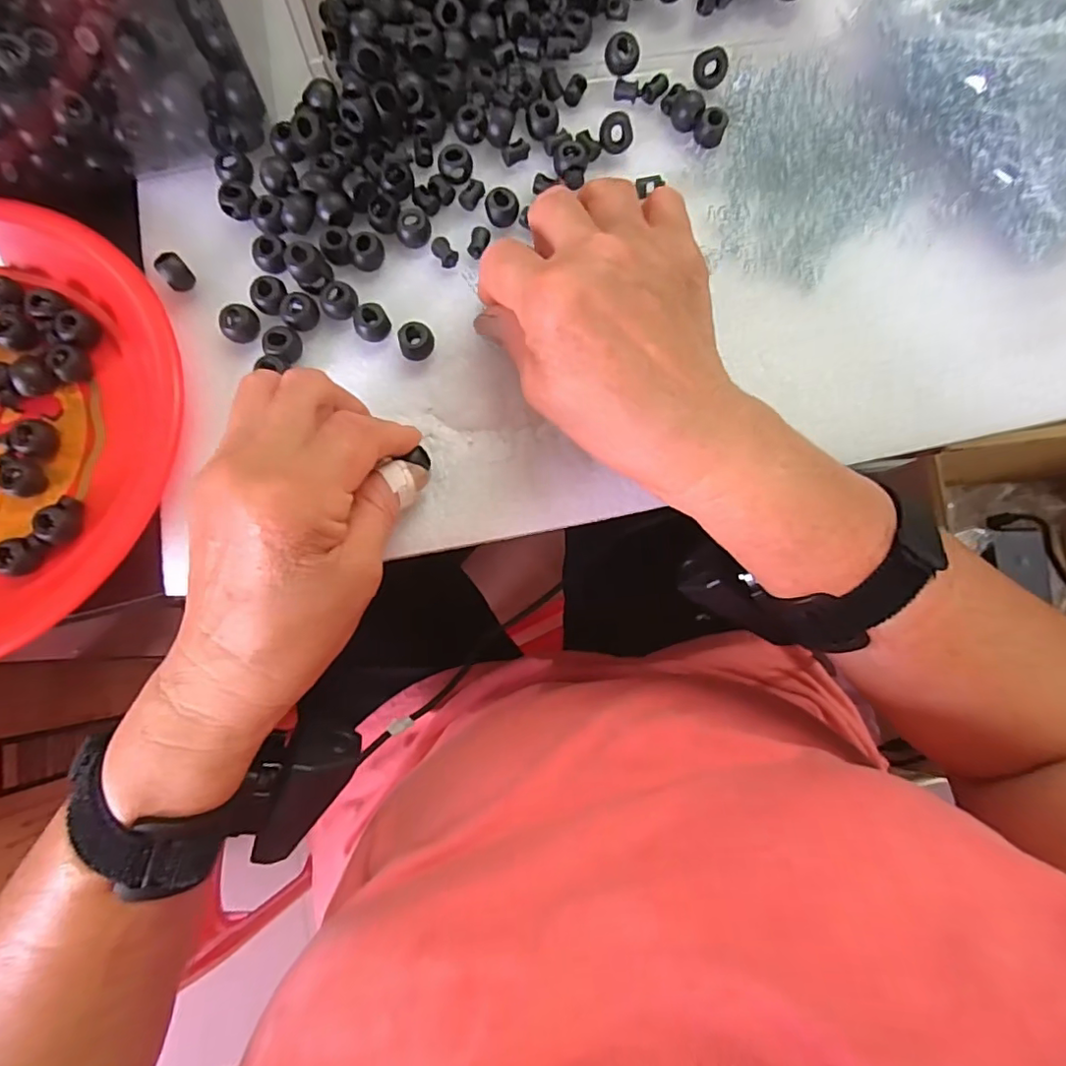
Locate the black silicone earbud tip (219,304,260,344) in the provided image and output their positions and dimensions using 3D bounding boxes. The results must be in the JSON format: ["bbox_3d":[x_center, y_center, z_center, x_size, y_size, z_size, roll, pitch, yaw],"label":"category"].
[{"bbox_3d":[-0.143,-0.102,0.272,0.013,0.016,0.018,43,82,6],"label":"black silicone earbud tip"}]

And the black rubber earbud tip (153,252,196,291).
[{"bbox_3d":[-0.177,-0.129,0.277,0.012,0.015,0.015,-38,83,-7],"label":"black rubber earbud tip"}]

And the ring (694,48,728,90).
[{"bbox_3d":[0.095,-0.247,0.296,0.017,0.004,0.017,-10,116,11],"label":"ring"}]

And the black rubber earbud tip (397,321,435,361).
[{"bbox_3d":[-0.057,-0.093,0.272,0.017,0.015,0.014,-21,81,-4],"label":"black rubber earbud tip"}]

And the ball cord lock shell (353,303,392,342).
[{"bbox_3d":[-0.079,-0.103,0.273,0.016,0.014,0.013,-28,82,-5],"label":"ball cord lock shell"}]

